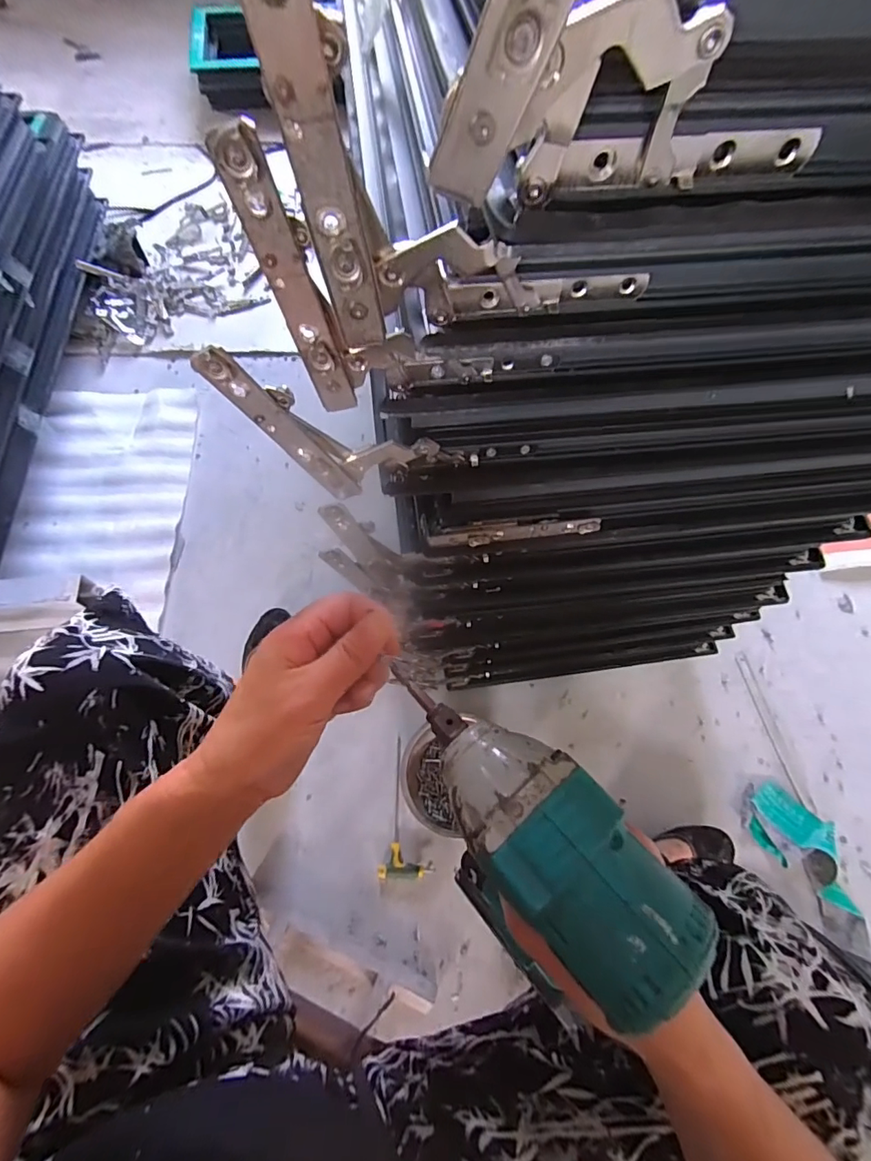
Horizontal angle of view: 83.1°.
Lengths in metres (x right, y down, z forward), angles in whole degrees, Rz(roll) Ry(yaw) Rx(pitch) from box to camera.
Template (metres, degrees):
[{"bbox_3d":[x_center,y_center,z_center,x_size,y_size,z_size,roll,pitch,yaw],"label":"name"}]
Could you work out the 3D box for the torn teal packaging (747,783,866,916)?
[{"bbox_3d":[0.603,0.428,0.793,0.105,0.054,0.202,-41,75,-17],"label":"torn teal packaging"}]

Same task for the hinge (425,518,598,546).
[{"bbox_3d":[0.066,-0.041,0.407,0.141,0.006,0.018,-6,108,-4],"label":"hinge"}]

